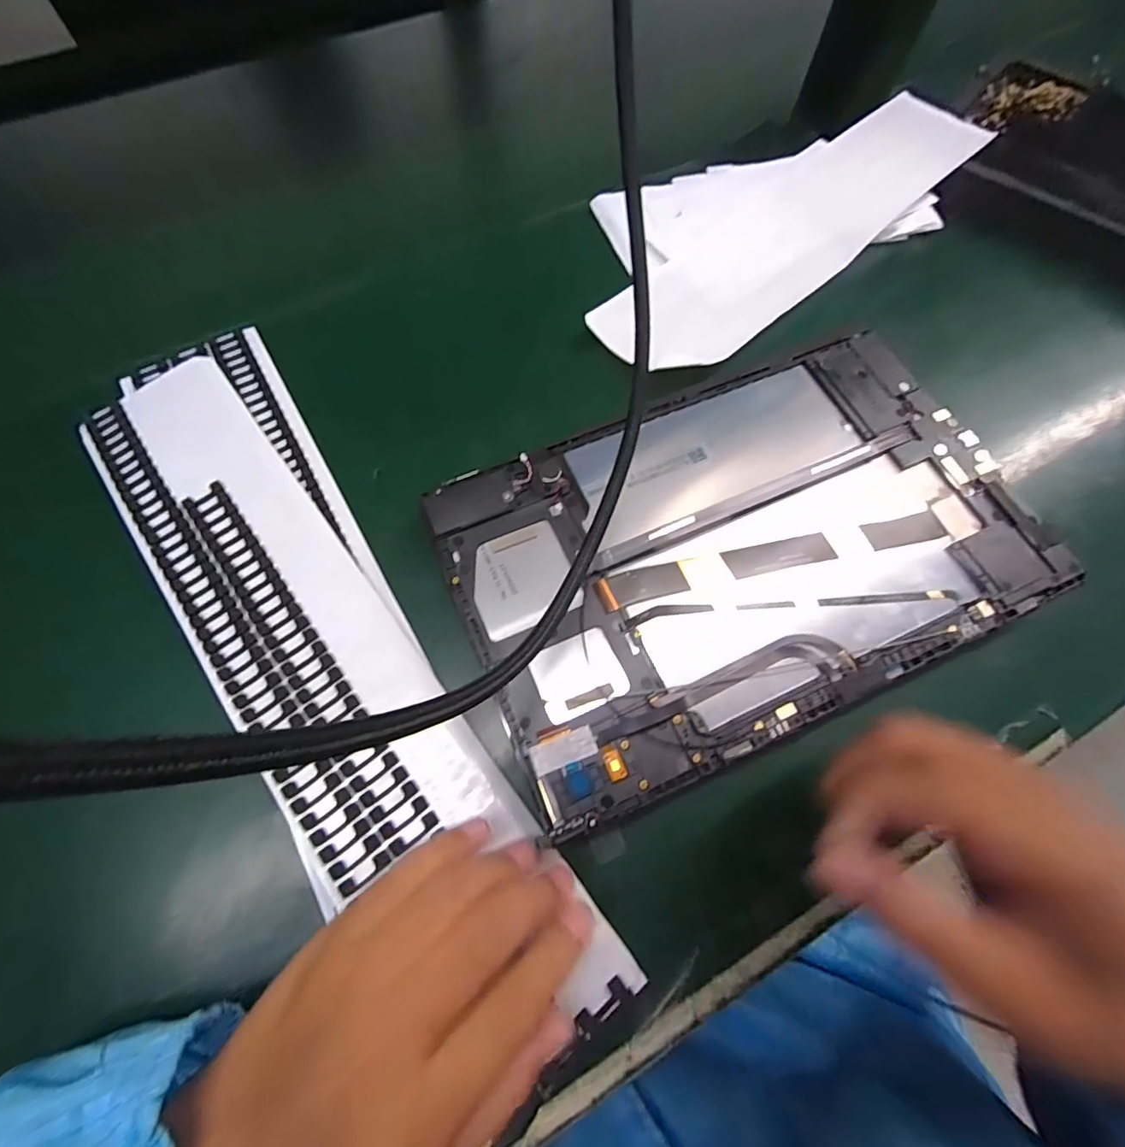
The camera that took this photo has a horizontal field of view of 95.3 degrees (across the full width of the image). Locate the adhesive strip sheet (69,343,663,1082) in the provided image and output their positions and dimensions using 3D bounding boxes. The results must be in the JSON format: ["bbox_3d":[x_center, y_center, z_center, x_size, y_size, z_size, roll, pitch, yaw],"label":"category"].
[{"bbox_3d":[-0.108,0.027,0.219,0.085,0.006,0.353,-30,72,-17],"label":"adhesive strip sheet"}]

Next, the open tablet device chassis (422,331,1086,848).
[{"bbox_3d":[0.076,-0.014,0.214,0.232,0.009,0.149,-22,71,-8],"label":"open tablet device chassis"}]

